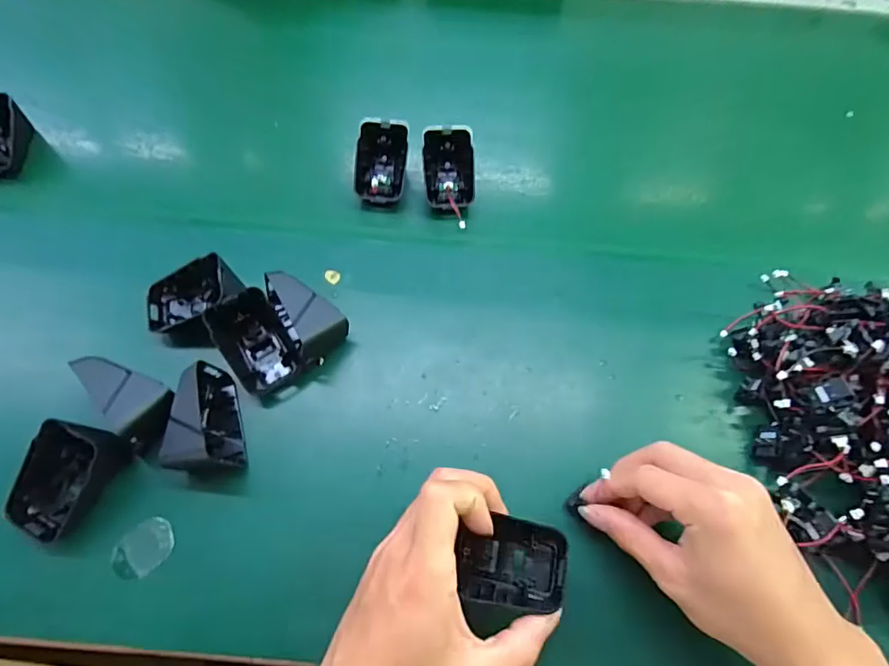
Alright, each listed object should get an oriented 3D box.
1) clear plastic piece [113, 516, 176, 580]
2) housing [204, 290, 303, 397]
[{"bbox_3d":[-0.187,0.134,0.305,0.036,0.004,0.029,-33,70,-18],"label":"clear plastic piece"},{"bbox_3d":[-0.133,0.008,0.347,0.042,0.047,0.055,-30,69,-17],"label":"housing"}]

